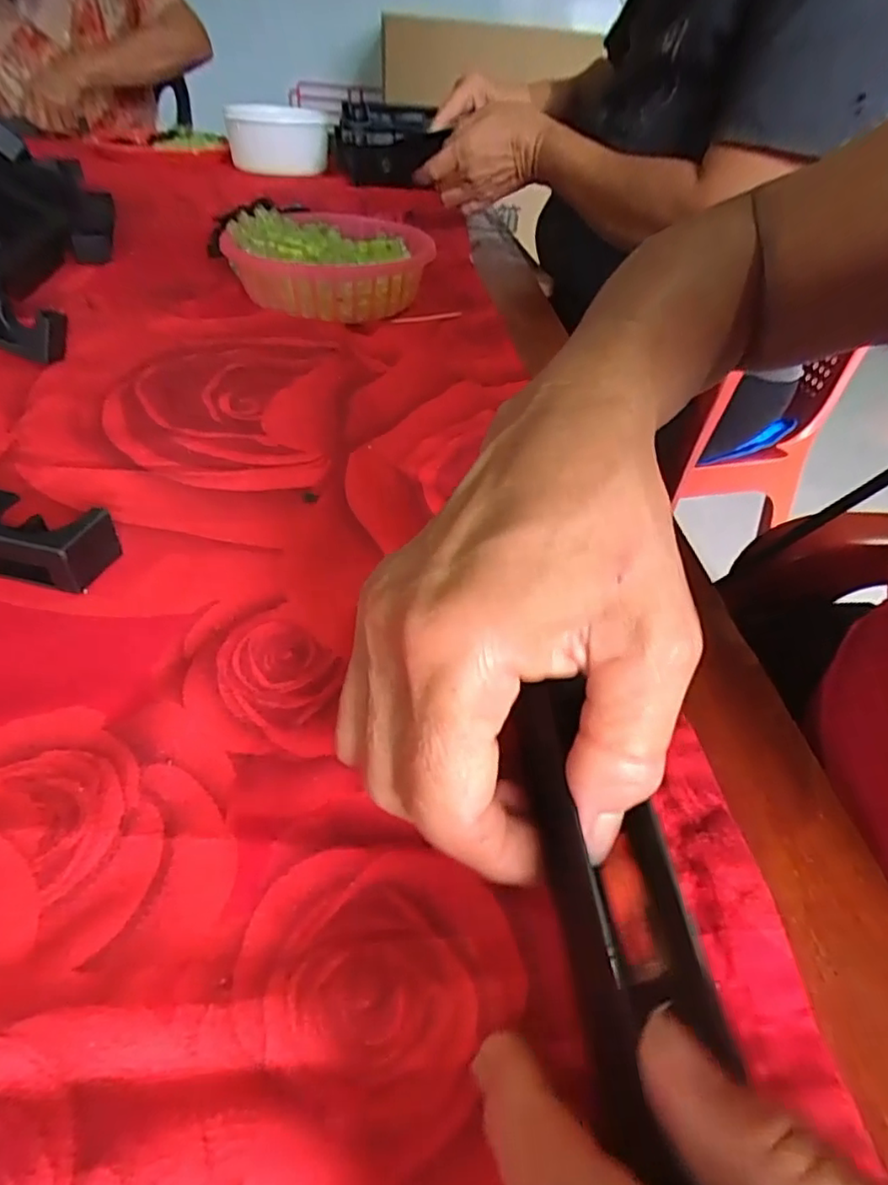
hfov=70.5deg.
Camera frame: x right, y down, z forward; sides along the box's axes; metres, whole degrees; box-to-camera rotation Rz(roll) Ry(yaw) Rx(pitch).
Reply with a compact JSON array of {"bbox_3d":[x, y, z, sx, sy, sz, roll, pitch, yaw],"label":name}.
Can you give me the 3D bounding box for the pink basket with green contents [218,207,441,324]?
[{"bbox_3d":[-0.097,-0.280,0.532,0.161,0.059,0.162,-3,42,-11],"label":"pink basket with green contents"}]

